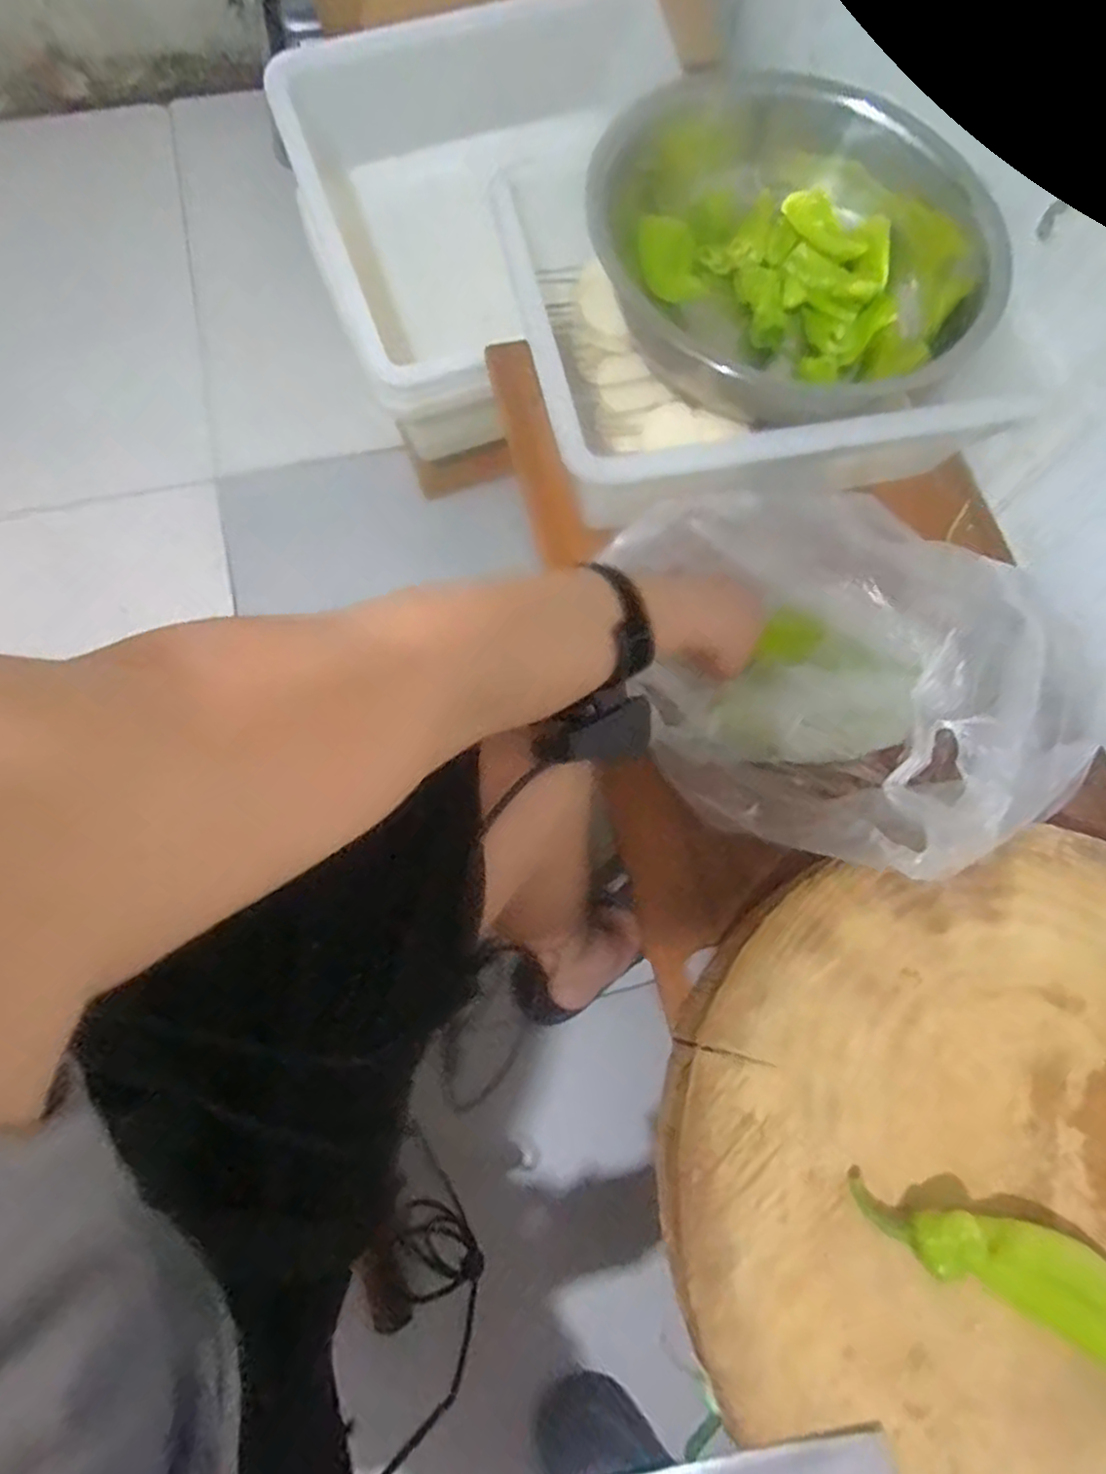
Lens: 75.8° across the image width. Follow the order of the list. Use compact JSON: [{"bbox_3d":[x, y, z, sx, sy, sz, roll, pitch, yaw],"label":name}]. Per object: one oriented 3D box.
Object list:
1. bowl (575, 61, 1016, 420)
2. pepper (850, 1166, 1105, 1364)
[{"bbox_3d":[0.184,-0.376,0.559,0.322,0.117,0.237,30,73,7],"label":"bowl"},{"bbox_3d":[0.295,0.329,0.399,0.253,0.033,0.065,40,75,10],"label":"pepper"}]

